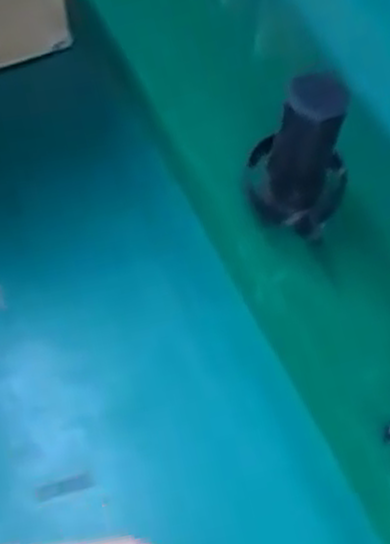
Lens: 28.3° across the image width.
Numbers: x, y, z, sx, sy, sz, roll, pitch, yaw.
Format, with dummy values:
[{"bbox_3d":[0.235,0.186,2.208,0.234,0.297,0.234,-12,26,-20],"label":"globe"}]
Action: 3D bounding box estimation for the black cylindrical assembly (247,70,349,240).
[{"bbox_3d":[0.095,-0.108,0.704,0.090,0.157,0.086,0,56,-1],"label":"black cylindrical assembly"}]

